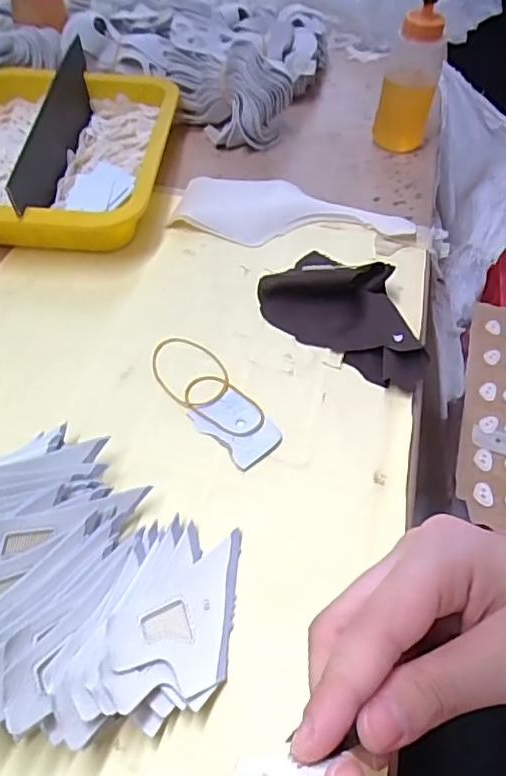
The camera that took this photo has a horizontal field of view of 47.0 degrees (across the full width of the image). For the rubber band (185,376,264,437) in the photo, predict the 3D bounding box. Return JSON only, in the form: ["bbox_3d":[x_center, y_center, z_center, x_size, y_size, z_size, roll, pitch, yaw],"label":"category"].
[{"bbox_3d":[-0.017,0.011,0.360,0.054,0.004,0.035,31,54,22],"label":"rubber band"}]

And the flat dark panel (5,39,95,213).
[{"bbox_3d":[-0.165,-0.217,0.493,0.009,0.050,0.249,-9,51,10],"label":"flat dark panel"}]

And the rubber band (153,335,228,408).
[{"bbox_3d":[-0.041,-0.013,0.376,0.045,0.004,0.061,-28,56,-24],"label":"rubber band"}]

